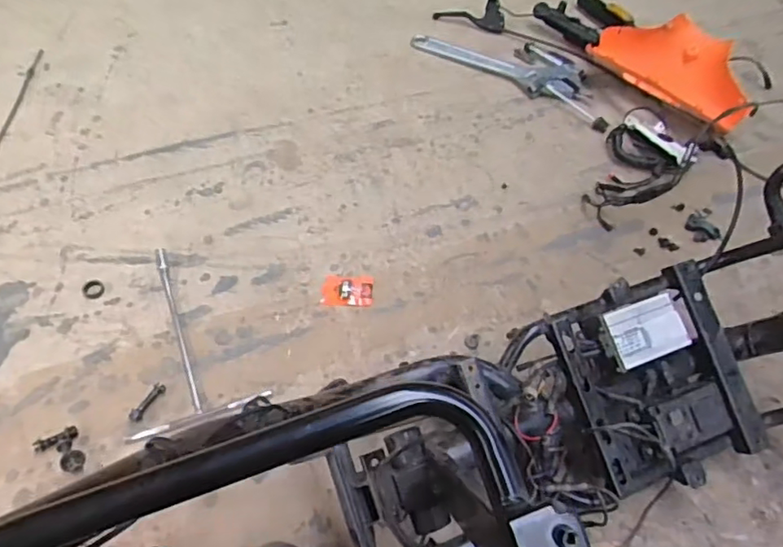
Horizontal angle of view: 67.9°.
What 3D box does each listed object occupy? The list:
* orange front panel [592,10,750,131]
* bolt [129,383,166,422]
[{"bbox_3d":[0.514,-0.366,1.063,0.157,0.109,0.302,-24,59,-20],"label":"orange front panel"},{"bbox_3d":[-0.318,0.167,0.756,0.017,0.009,0.056,24,56,13],"label":"bolt"}]

